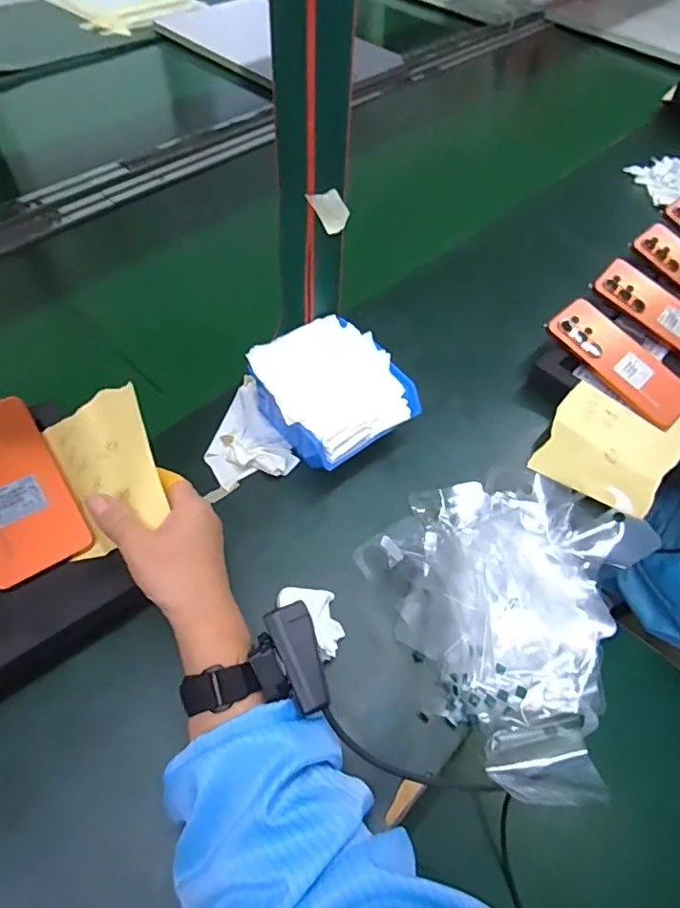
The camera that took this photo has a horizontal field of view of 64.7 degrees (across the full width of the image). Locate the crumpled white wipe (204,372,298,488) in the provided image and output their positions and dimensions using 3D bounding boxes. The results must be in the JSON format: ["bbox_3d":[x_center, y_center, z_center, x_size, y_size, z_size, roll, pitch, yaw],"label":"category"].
[{"bbox_3d":[-0.102,-0.022,0.547,0.079,0.014,0.124,-24,60,-18],"label":"crumpled white wipe"}]

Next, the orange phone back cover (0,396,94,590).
[{"bbox_3d":[-0.276,0.025,0.451,0.077,0.009,0.167,-28,71,-21],"label":"orange phone back cover"}]

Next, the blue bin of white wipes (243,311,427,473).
[{"bbox_3d":[-0.008,-0.057,0.541,0.127,0.074,0.138,-34,63,-23],"label":"blue bin of white wipes"}]

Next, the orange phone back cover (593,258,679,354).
[{"bbox_3d":[0.402,-0.178,0.667,0.171,0.010,0.091,41,62,9],"label":"orange phone back cover"}]

